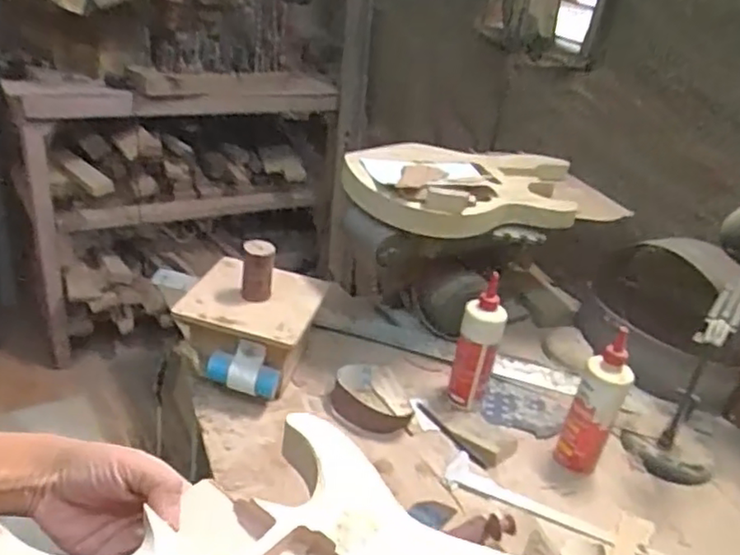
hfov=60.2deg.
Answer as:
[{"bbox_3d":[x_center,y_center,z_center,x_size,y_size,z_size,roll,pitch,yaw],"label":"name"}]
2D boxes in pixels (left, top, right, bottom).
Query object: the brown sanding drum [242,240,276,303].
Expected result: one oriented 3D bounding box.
[{"bbox_3d":[-0.179,-0.013,1.023,0.051,0.094,0.049,1,29,-9],"label":"brown sanding drum"}]

